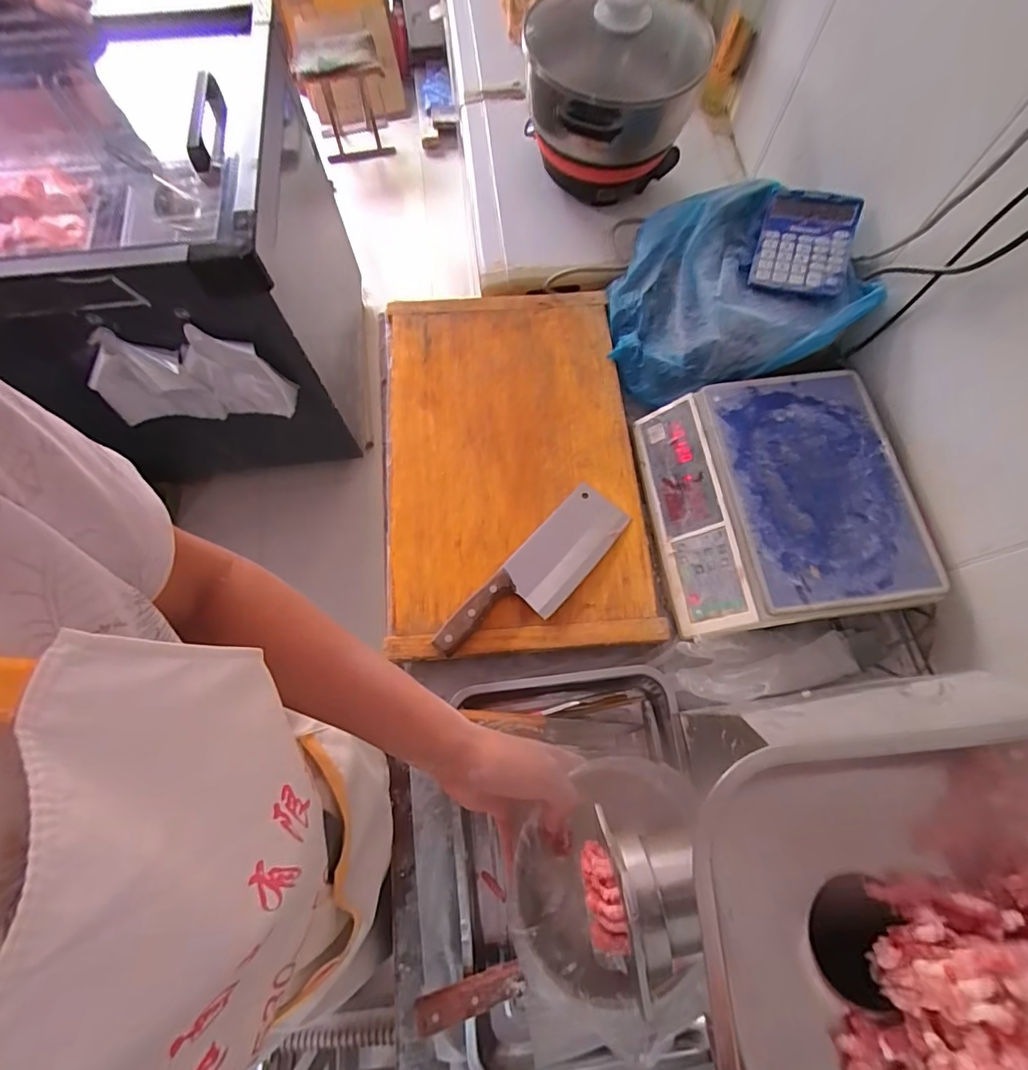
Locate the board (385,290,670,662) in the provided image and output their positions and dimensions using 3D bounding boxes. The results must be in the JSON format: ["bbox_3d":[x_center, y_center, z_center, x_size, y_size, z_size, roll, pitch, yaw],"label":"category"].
[{"bbox_3d":[-0.004,-0.125,0.714,0.370,0.035,0.580,-5,69,-3],"label":"board"}]

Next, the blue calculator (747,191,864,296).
[{"bbox_3d":[0.401,-0.400,0.671,0.117,0.018,0.145,16,83,12],"label":"blue calculator"}]

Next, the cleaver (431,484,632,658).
[{"bbox_3d":[0.032,0.054,0.644,0.087,0.027,0.302,41,74,13],"label":"cleaver"}]

